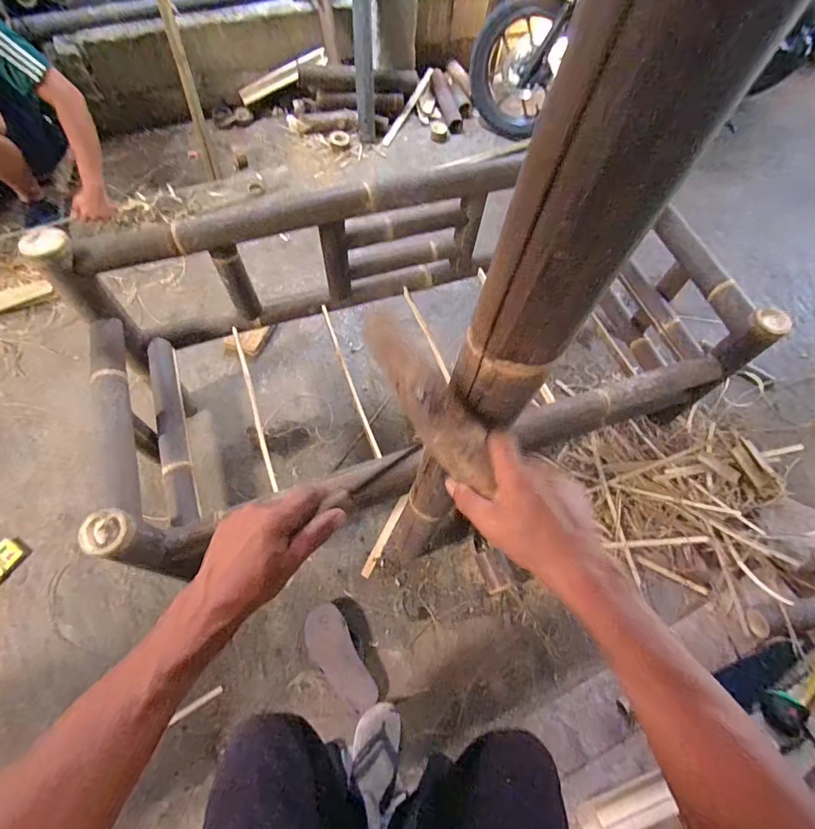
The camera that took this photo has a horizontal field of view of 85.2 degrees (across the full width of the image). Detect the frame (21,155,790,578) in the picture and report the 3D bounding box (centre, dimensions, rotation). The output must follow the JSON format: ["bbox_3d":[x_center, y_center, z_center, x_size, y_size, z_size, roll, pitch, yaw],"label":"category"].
[{"bbox_3d":[0.057,-0.167,1.057,1.422,0.527,0.604,-16,66,-11],"label":"frame"}]

